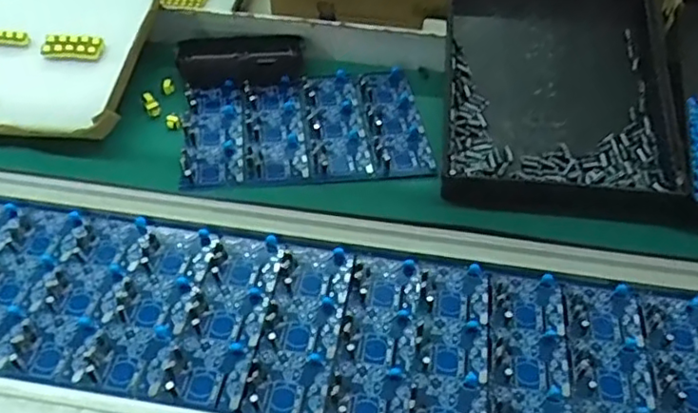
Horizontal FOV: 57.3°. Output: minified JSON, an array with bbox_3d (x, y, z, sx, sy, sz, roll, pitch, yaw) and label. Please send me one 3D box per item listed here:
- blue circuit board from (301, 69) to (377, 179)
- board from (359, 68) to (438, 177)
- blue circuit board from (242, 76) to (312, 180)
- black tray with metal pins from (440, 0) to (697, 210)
[{"bbox_3d":[-0.012,-0.073,0.539,0.049,0.013,0.131,-5,47,-6],"label":"blue circuit board"},{"bbox_3d":[0.039,-0.075,0.546,0.047,0.010,0.128,-4,47,-6],"label":"board"},{"bbox_3d":[-0.062,-0.068,0.532,0.047,0.011,0.121,-6,47,-7],"label":"blue circuit board"},{"bbox_3d":[0.173,-0.112,0.537,0.175,0.047,0.249,4,59,6],"label":"black tray with metal pins"}]

